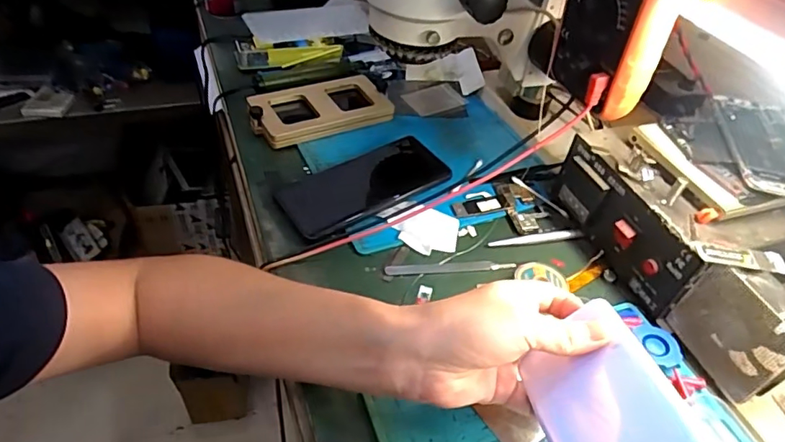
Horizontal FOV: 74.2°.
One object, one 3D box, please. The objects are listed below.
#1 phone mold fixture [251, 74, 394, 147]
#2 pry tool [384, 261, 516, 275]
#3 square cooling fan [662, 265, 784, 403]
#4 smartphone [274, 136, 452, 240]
[{"bbox_3d":[-0.084,-0.133,0.602,0.161,0.023,0.079,-19,50,-25],"label":"phone mold fixture"},{"bbox_3d":[0.053,0.041,0.464,0.121,0.009,0.011,-3,45,-11],"label":"pry tool"},{"bbox_3d":[0.257,0.081,0.388,0.025,0.084,0.079,-14,48,-21],"label":"square cooling fan"},{"bbox_3d":[-0.025,-0.038,0.519,0.171,0.008,0.095,-25,45,-25],"label":"smartphone"}]

